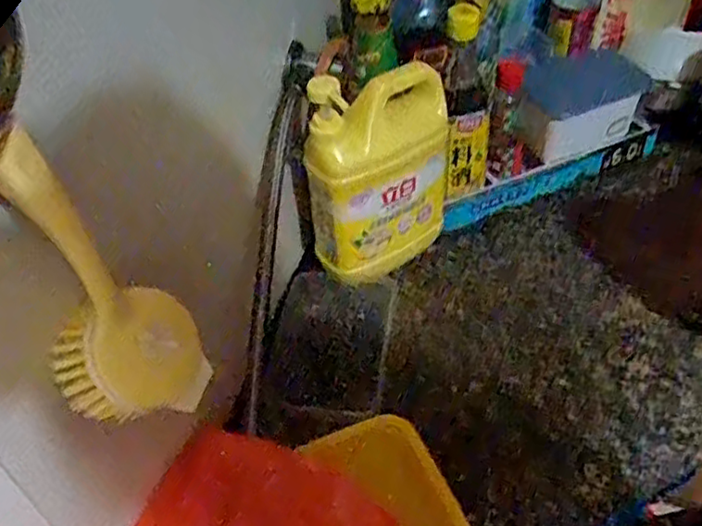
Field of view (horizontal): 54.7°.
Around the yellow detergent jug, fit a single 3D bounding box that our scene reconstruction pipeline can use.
[{"bbox_3d":[0.032,-0.090,0.691,0.076,0.218,0.153,26,53,27],"label":"yellow detergent jug"}]

